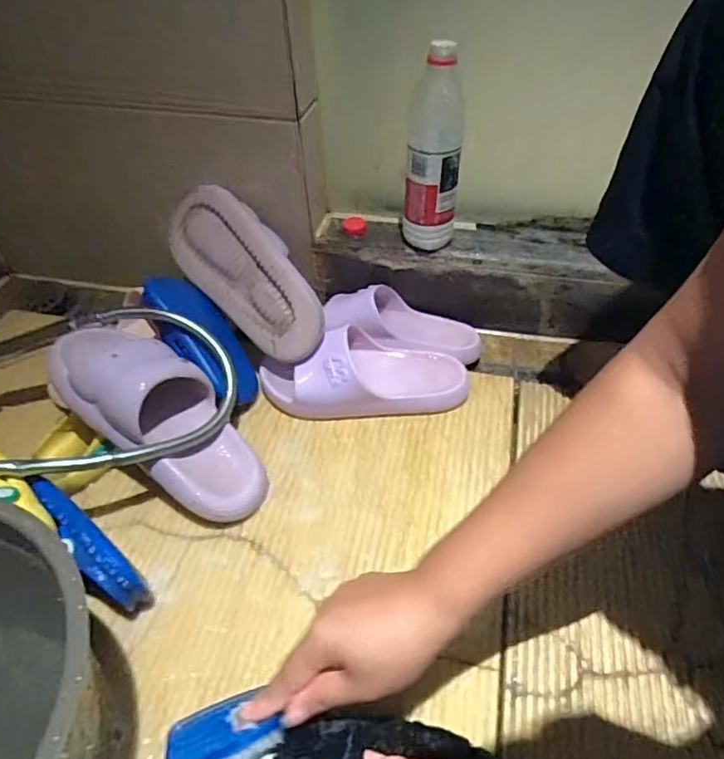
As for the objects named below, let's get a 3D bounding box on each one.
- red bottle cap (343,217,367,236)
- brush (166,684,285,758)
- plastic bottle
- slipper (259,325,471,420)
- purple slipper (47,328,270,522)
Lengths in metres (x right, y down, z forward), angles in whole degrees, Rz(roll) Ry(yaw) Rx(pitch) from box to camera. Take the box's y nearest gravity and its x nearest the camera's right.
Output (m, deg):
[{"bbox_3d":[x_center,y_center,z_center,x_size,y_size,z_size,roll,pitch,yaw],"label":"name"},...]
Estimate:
[{"bbox_3d":[-0.009,-0.203,0.735,0.031,0.014,0.031,-1,46,1],"label":"red bottle cap"},{"bbox_3d":[-0.095,0.252,0.390,0.074,0.029,0.042,-16,22,-13],"label":"brush"},{"bbox_3d":[0.082,-0.258,0.637,0.061,0.222,0.069,4,46,6],"label":"plastic bottle"},{"bbox_3d":[0.006,-0.016,0.655,0.236,0.077,0.100,-4,46,0],"label":"slipper"},{"bbox_3d":[-0.201,0.032,0.563,0.262,0.075,0.104,42,57,1],"label":"purple slipper"}]

